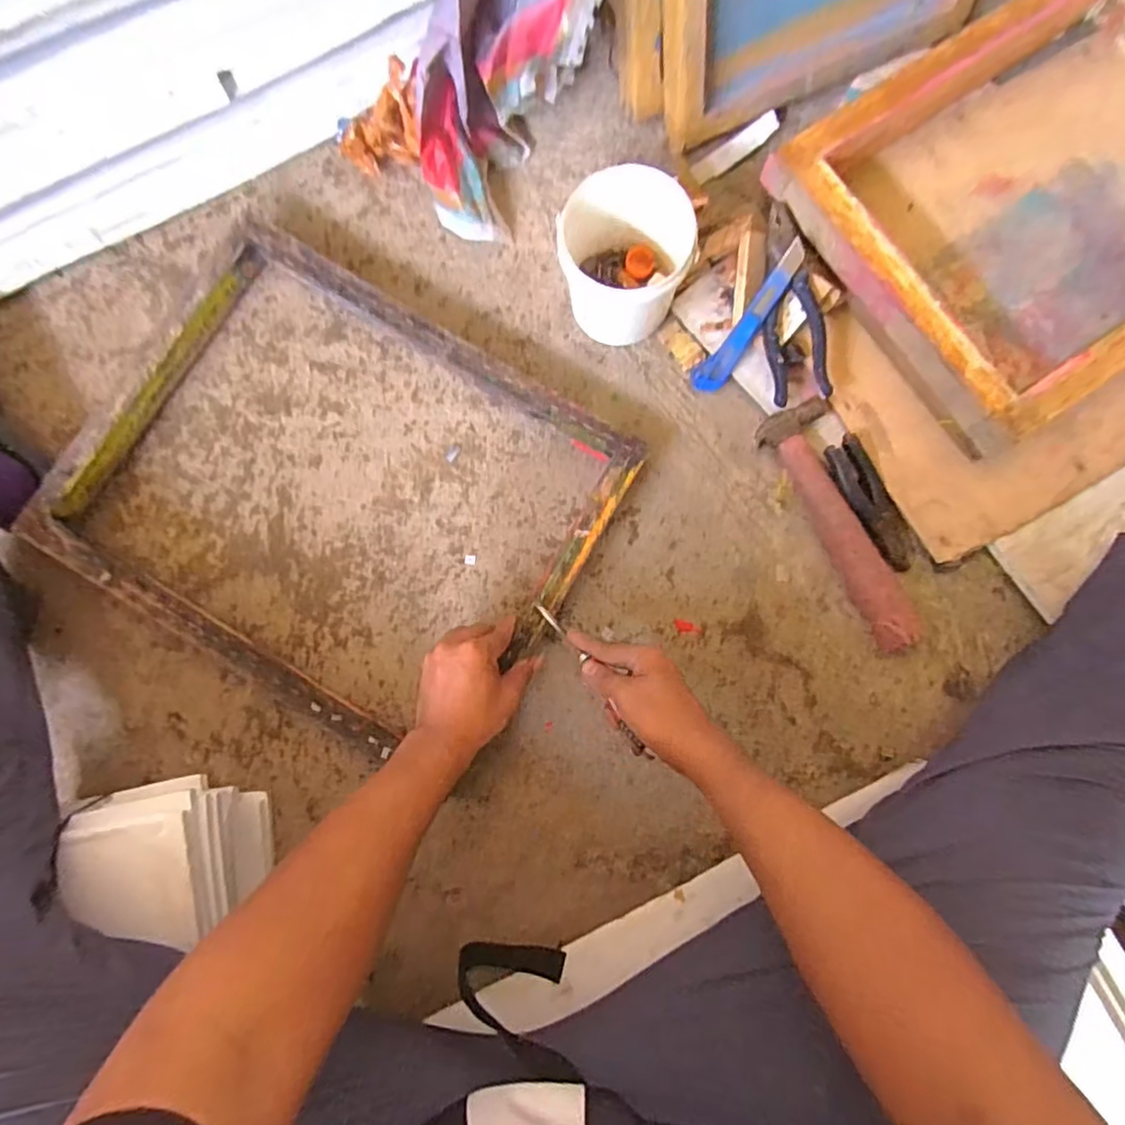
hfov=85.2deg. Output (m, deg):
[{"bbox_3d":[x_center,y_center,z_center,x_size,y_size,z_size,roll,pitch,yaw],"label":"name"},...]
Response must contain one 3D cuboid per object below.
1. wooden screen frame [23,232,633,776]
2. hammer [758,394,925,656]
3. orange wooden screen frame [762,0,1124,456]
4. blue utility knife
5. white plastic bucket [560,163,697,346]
[{"bbox_3d":[-0.216,-0.066,0.604,0.478,0.060,0.389,30,86,4],"label":"wooden screen frame"},{"bbox_3d":[0.289,-0.037,0.624,0.073,0.035,0.270,-23,82,-2],"label":"hammer"},{"bbox_3d":[0.494,-0.379,0.620,0.460,0.088,0.369,-34,84,-2],"label":"orange wooden screen frame"},{"bbox_3d":[0.194,-0.251,0.637,0.031,0.010,0.162,37,119,5],"label":"blue utility knife"},{"bbox_3d":[0.061,-0.301,0.615,0.122,0.129,0.116,-3,82,1],"label":"white plastic bucket"}]

